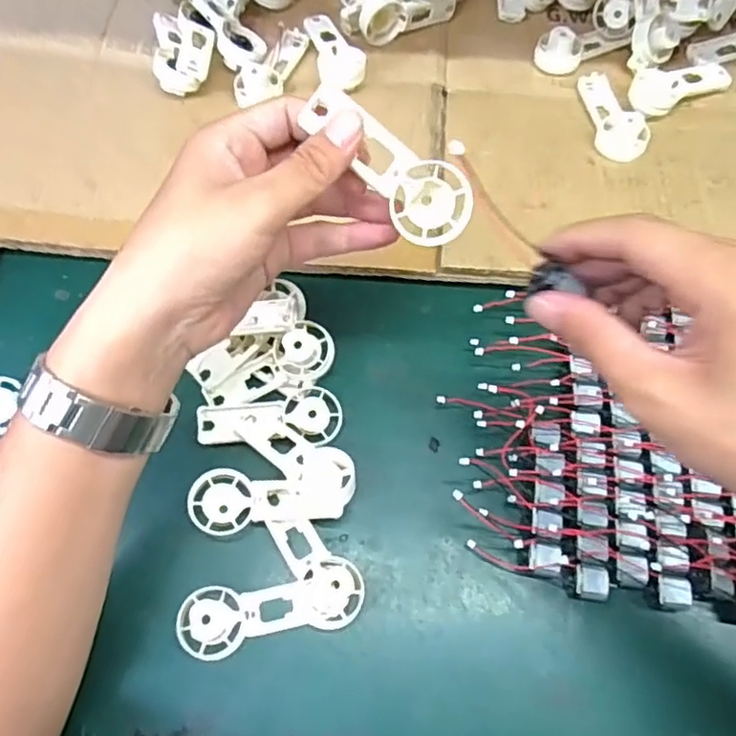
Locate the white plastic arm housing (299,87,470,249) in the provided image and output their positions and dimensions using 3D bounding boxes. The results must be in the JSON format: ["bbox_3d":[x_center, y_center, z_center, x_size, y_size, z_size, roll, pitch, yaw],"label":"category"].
[{"bbox_3d":[0.012,-0.098,0.307,0.093,0.021,0.033,38,68,-20],"label":"white plastic arm housing"}]

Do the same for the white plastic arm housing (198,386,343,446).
[{"bbox_3d":[-0.064,0.031,0.420,0.091,0.015,0.038,0,66,0],"label":"white plastic arm housing"}]

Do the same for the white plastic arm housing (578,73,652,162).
[{"bbox_3d":[0.201,-0.216,0.523,0.038,0.021,0.099,-8,67,-4],"label":"white plastic arm housing"}]

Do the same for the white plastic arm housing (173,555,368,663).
[{"bbox_3d":[-0.056,0.141,0.375,0.106,0.025,0.038,-12,67,-6],"label":"white plastic arm housing"}]

